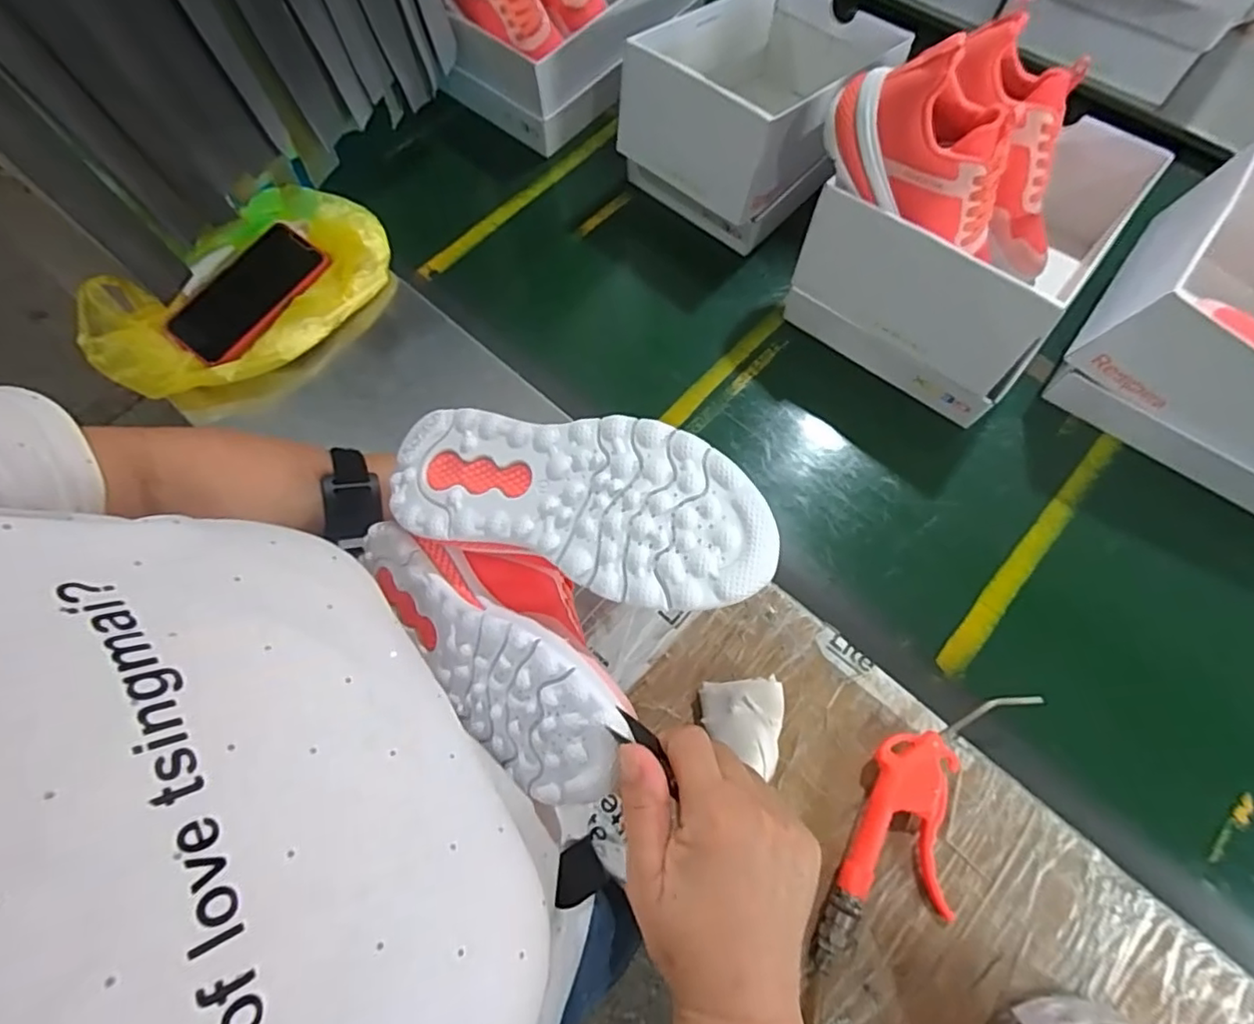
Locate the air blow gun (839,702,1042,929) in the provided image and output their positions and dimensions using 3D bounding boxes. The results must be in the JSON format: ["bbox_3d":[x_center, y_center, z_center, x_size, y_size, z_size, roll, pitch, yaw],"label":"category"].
[{"bbox_3d":[0.239,0.214,0.476,0.100,0.031,0.192,22,71,11],"label":"air blow gun"}]

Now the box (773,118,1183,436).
[{"bbox_3d":[0.355,-0.286,0.642,0.229,0.178,0.318,36,74,14],"label":"box"}]

